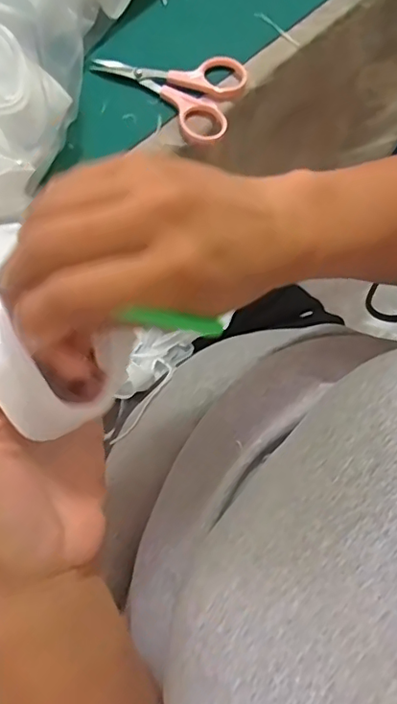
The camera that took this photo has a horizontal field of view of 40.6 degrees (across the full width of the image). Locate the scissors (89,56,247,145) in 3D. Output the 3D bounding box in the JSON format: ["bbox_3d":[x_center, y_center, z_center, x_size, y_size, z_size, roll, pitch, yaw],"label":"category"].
[{"bbox_3d":[-0.021,-0.195,0.383,0.108,0.007,0.065,29,77,7],"label":"scissors"}]

